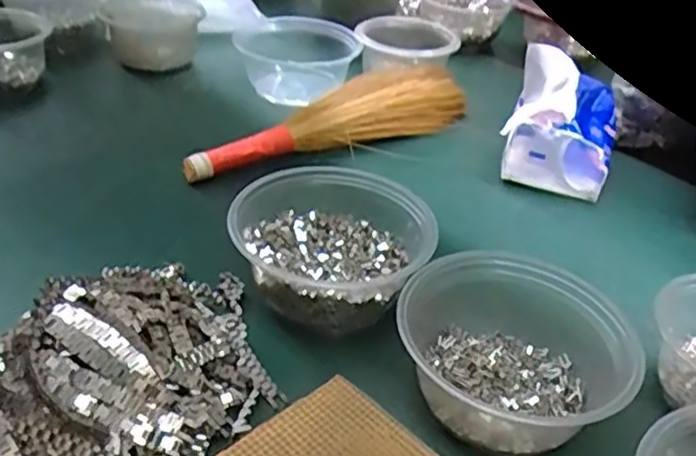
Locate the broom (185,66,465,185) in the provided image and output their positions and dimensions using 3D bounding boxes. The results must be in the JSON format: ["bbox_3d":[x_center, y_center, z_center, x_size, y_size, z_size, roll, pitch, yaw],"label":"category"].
[{"bbox_3d":[-0.009,-0.103,0.656,0.317,0.059,0.077,-25,45,-37],"label":"broom"}]

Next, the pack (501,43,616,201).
[{"bbox_3d":[0.204,-0.100,0.646,0.097,0.098,0.129,16,35,15],"label":"pack"}]

